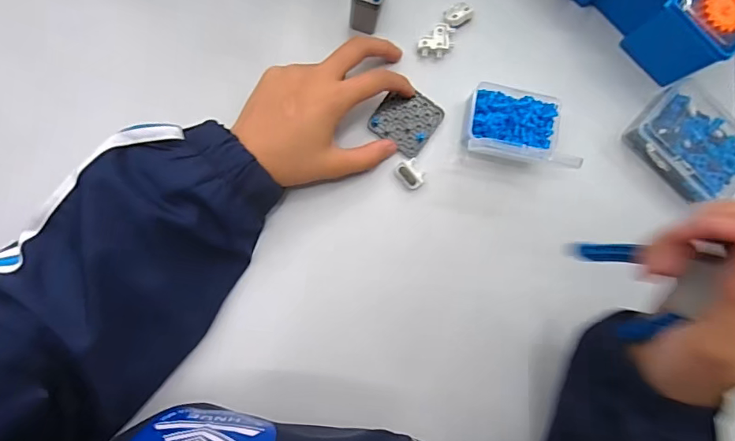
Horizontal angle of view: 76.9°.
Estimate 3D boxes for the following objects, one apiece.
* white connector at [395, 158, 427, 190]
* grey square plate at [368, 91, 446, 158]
[{"bbox_3d":[0.037,-0.039,0.382,0.021,0.008,0.025,-37,90,-8],"label":"white connector"},{"bbox_3d":[0.033,-0.085,0.388,0.048,0.004,0.051,37,83,-1],"label":"grey square plate"}]

